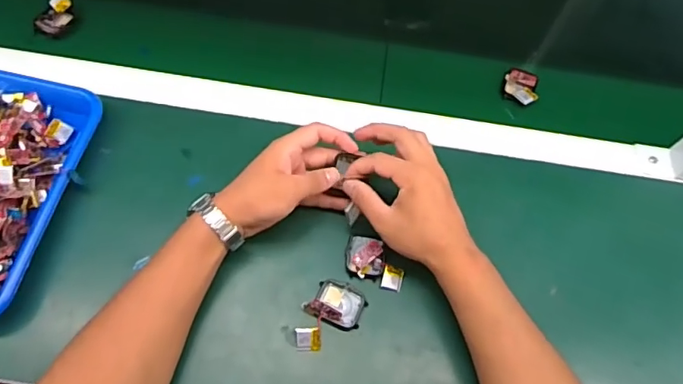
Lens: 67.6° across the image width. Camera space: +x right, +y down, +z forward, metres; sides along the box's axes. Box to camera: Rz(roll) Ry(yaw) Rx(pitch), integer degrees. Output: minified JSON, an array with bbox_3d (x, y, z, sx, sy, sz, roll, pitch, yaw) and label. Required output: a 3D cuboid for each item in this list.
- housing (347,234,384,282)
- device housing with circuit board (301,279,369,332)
[{"bbox_3d":[0.023,0.064,0.499,0.038,0.009,0.039,15,64,4],"label":"housing"},{"bbox_3d":[-0.004,0.102,0.475,0.051,0.019,0.039,24,65,8],"label":"device housing with circuit board"}]

